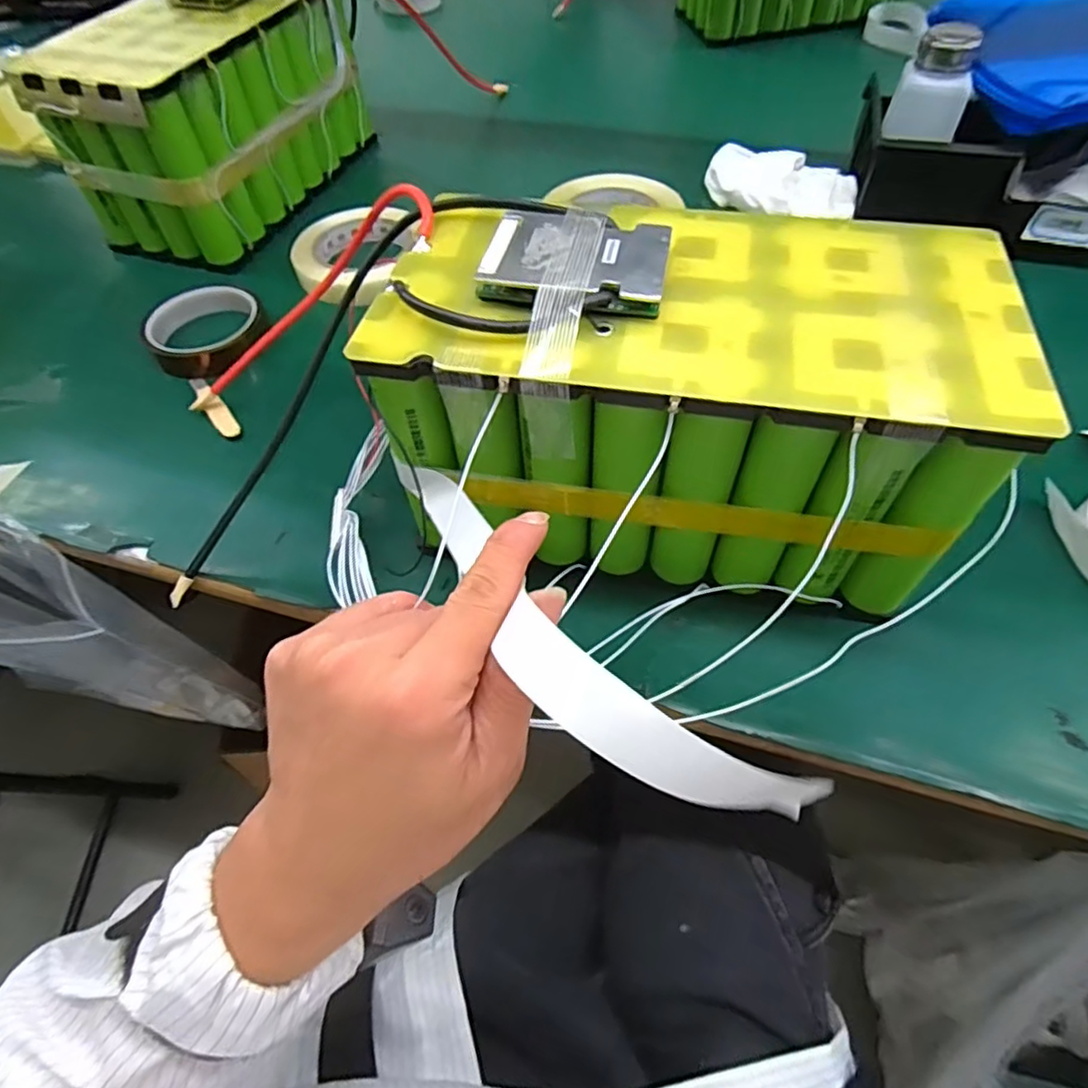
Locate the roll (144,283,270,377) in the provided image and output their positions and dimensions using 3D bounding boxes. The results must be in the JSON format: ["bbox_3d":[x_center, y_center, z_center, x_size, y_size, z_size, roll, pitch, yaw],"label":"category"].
[{"bbox_3d":[-0.268,-0.173,0.507,0.086,0.025,0.084,-1,57,1],"label":"roll"}]

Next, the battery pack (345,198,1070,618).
[{"bbox_3d":[0.067,-0.077,0.333,0.265,0.145,0.140,10,58,8],"label":"battery pack"}]

